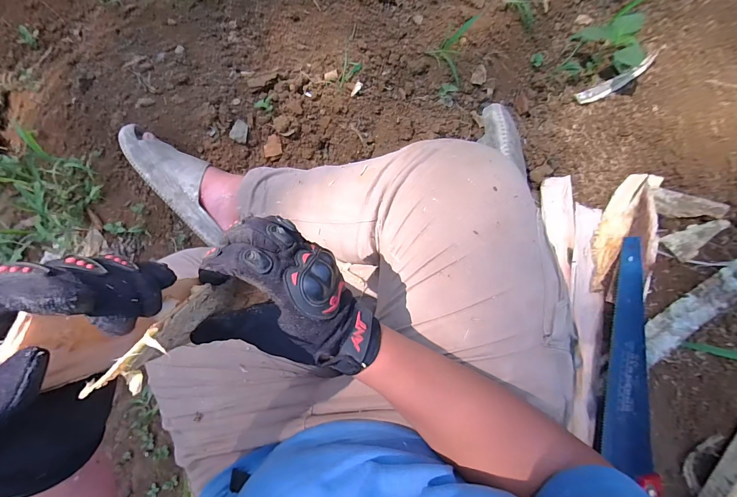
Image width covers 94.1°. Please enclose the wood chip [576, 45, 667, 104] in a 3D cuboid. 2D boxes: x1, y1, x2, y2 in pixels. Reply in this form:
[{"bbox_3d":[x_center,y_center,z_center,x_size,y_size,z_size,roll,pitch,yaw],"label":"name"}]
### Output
[{"bbox_3d":[0.484,-0.325,0.654,0.162,0.029,0.031,-29,85,18],"label":"wood chip"}]

